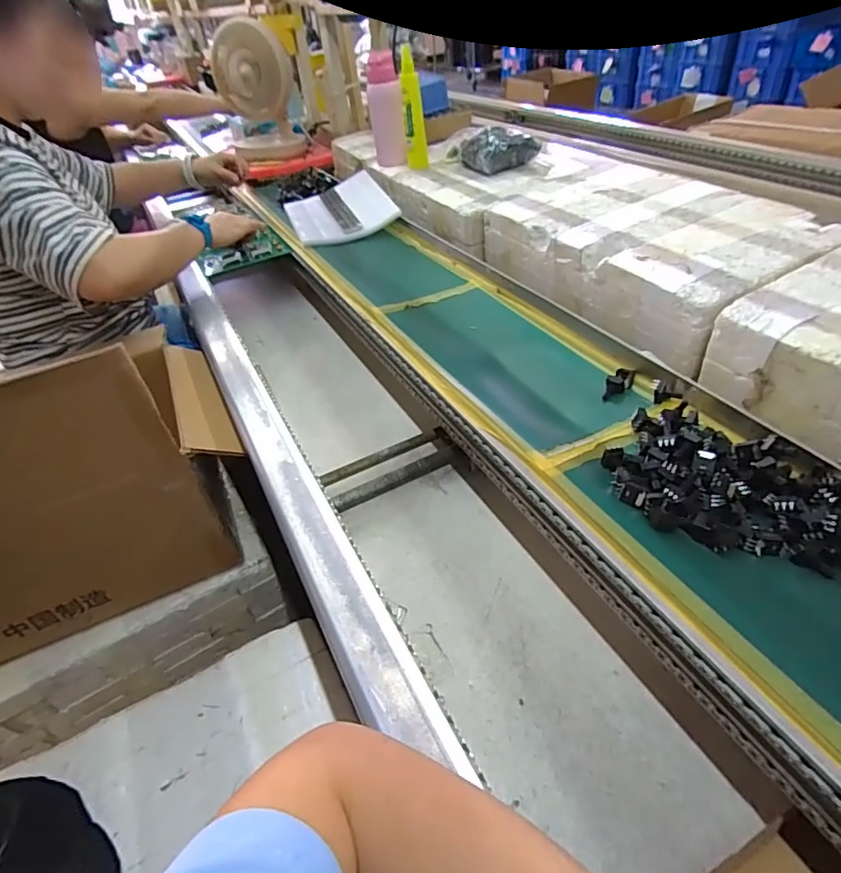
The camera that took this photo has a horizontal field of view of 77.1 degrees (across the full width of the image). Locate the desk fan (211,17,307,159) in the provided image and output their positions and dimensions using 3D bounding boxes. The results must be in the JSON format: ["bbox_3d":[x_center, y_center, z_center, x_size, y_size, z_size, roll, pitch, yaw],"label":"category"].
[{"bbox_3d":[-0.437,-0.917,1.427,0.197,0.310,0.163,-16,41,-7],"label":"desk fan"}]

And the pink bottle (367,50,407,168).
[{"bbox_3d":[-0.075,-0.702,1.138,0.070,0.193,0.064,-9,41,0],"label":"pink bottle"}]

